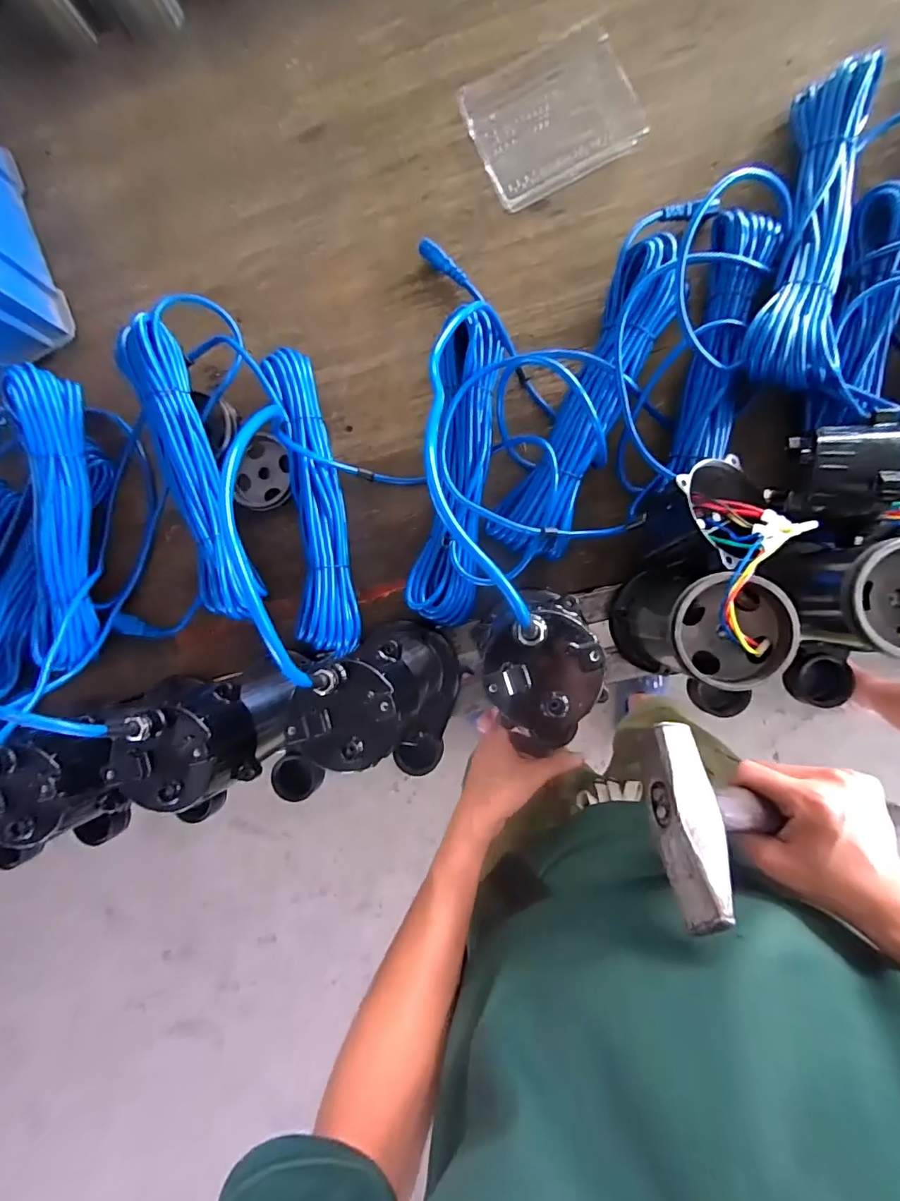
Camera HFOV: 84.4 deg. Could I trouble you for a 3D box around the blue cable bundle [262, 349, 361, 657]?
[{"bbox_3d":[-0.159,-0.113,0.567,0.073,0.043,0.346,-7,89,7],"label":"blue cable bundle"}]

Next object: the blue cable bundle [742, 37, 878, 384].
[{"bbox_3d":[0.358,-0.371,0.487,0.088,0.038,0.346,11,91,7],"label":"blue cable bundle"}]

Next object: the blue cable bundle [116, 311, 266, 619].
[{"bbox_3d":[-0.298,-0.141,0.567,0.060,0.080,0.328,-18,88,6],"label":"blue cable bundle"}]

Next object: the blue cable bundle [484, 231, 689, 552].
[{"bbox_3d":[0.149,-0.217,0.534,0.094,0.055,0.346,26,93,6],"label":"blue cable bundle"}]

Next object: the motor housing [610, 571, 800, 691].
[{"bbox_3d":[0.218,0.027,0.453,0.100,0.168,0.084,8,91,7],"label":"motor housing"}]

